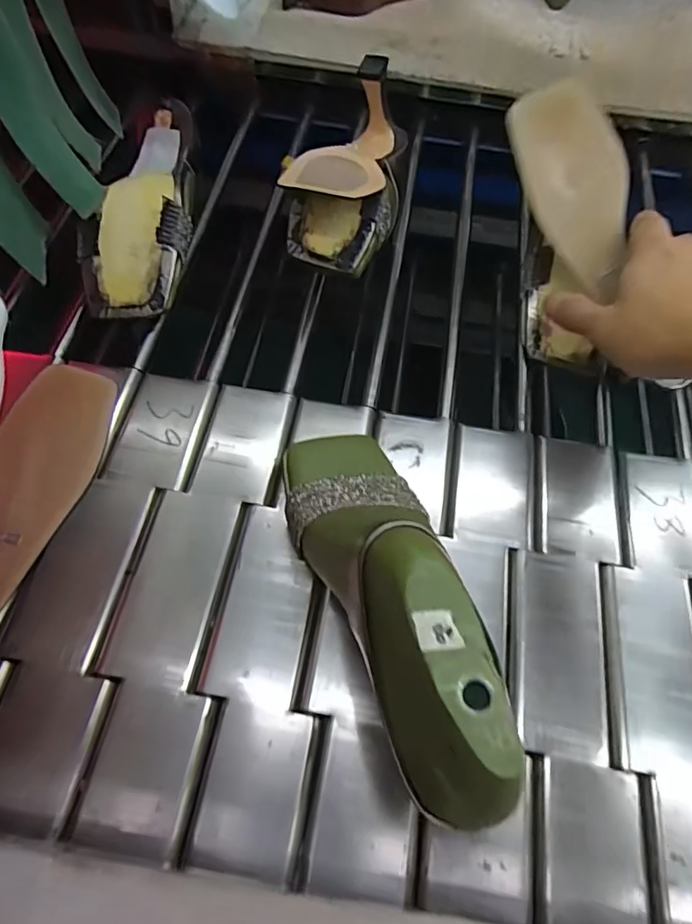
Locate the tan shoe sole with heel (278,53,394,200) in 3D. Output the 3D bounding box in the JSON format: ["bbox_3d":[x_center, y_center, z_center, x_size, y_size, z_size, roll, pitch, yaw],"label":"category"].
[{"bbox_3d":[0.005,-0.260,0.448,0.069,0.057,0.187,14,62,1],"label":"tan shoe sole with heel"}]

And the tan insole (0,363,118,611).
[{"bbox_3d":[-0.220,0.011,0.370,0.074,0.016,0.192,6,63,-1],"label":"tan insole"}]

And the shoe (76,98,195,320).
[{"bbox_3d":[-0.177,-0.226,0.464,0.089,0.071,0.216,-5,63,-6],"label":"shoe"}]

